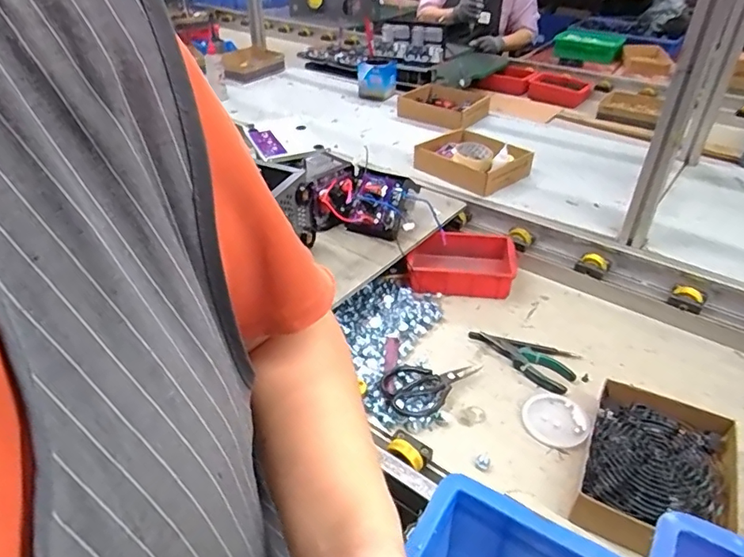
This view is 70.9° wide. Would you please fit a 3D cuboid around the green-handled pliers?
[{"bbox_3d":[0.238,0.125,0.839,0.059,0.017,0.172,-30,46,-35],"label":"green-handled pliers"}]

